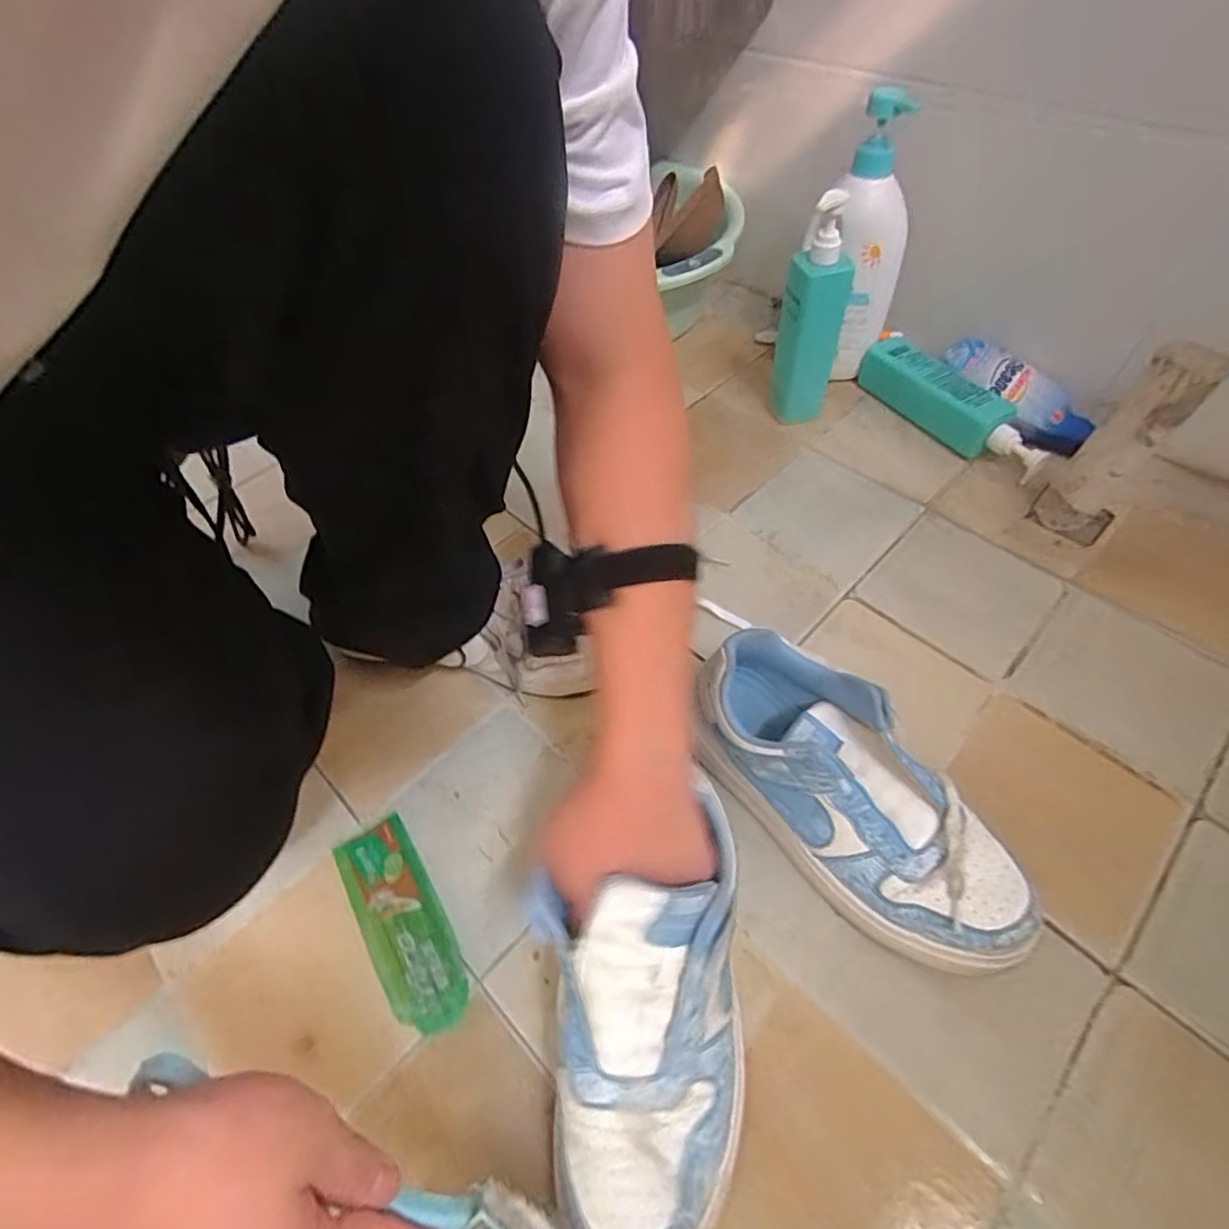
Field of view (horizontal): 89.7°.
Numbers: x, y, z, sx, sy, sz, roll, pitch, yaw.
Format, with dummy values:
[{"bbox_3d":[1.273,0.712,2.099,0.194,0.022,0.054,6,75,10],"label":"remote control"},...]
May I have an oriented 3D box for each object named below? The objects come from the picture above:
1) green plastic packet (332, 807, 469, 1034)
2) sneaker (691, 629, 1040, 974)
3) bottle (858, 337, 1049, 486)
[{"bbox_3d":[-0.150,0.213,0.429,0.053,0.027,0.153,-30,59,-18],"label":"green plastic packet"},{"bbox_3d":[0.164,0.127,0.426,0.091,0.109,0.243,-37,61,-22],"label":"sneaker"},{"bbox_3d":[0.378,-0.234,0.704,0.057,0.056,0.230,-23,57,-13],"label":"bottle"}]

